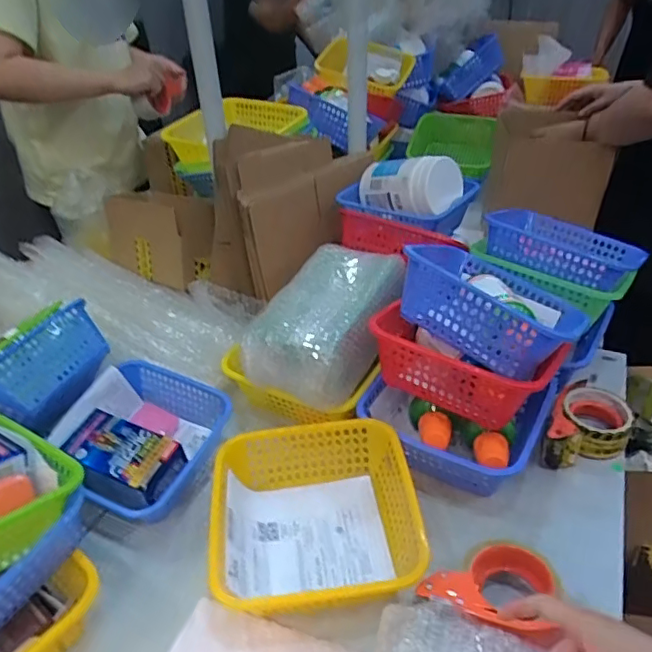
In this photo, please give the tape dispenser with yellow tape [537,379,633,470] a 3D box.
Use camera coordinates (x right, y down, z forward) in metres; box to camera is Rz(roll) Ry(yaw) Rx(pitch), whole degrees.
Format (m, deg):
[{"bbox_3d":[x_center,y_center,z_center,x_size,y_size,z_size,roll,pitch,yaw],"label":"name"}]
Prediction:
[{"bbox_3d":[0.360,0.142,0.771,0.098,0.058,0.141,18,40,25],"label":"tape dispenser with yellow tape"}]

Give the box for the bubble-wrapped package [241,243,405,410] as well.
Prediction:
[{"bbox_3d":[0.004,-0.017,0.813,0.172,0.095,0.255,14,38,21],"label":"bubble-wrapped package"}]

